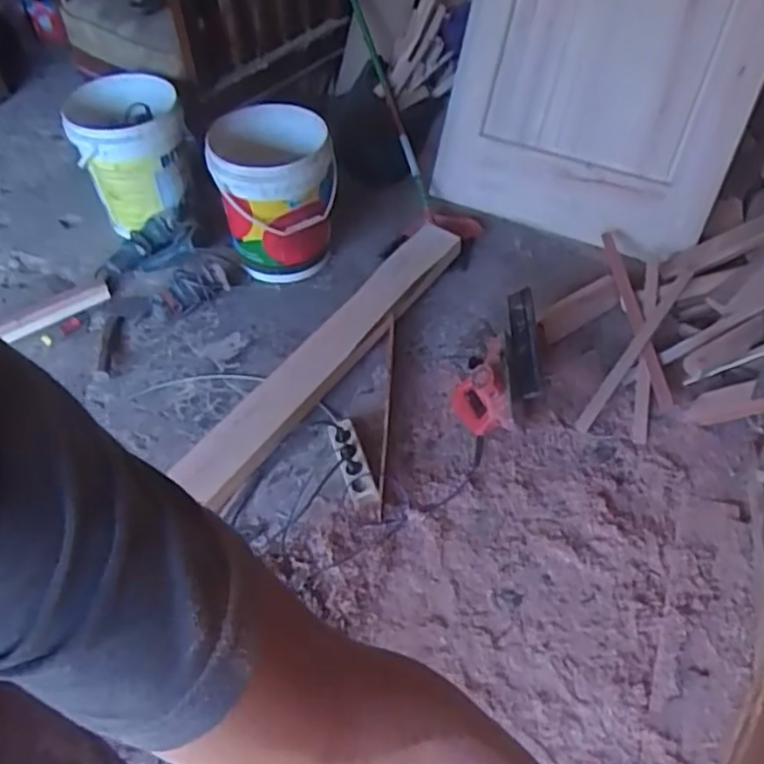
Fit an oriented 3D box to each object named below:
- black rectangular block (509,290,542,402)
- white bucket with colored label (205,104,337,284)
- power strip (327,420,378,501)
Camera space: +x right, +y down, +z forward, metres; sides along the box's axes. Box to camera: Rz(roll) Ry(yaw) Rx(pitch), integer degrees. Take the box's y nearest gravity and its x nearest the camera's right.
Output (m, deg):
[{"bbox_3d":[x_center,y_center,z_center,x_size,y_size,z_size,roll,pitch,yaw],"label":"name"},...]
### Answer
[{"bbox_3d":[0.333,-0.089,1.597,0.070,0.042,0.324,4,49,5],"label":"black rectangular block"},{"bbox_3d":[-0.275,-0.479,1.794,0.296,0.395,0.316,-1,48,1],"label":"white bucket with colored label"},{"bbox_3d":[-0.064,0.166,1.461,0.061,0.048,0.203,-13,49,-10],"label":"power strip"}]

